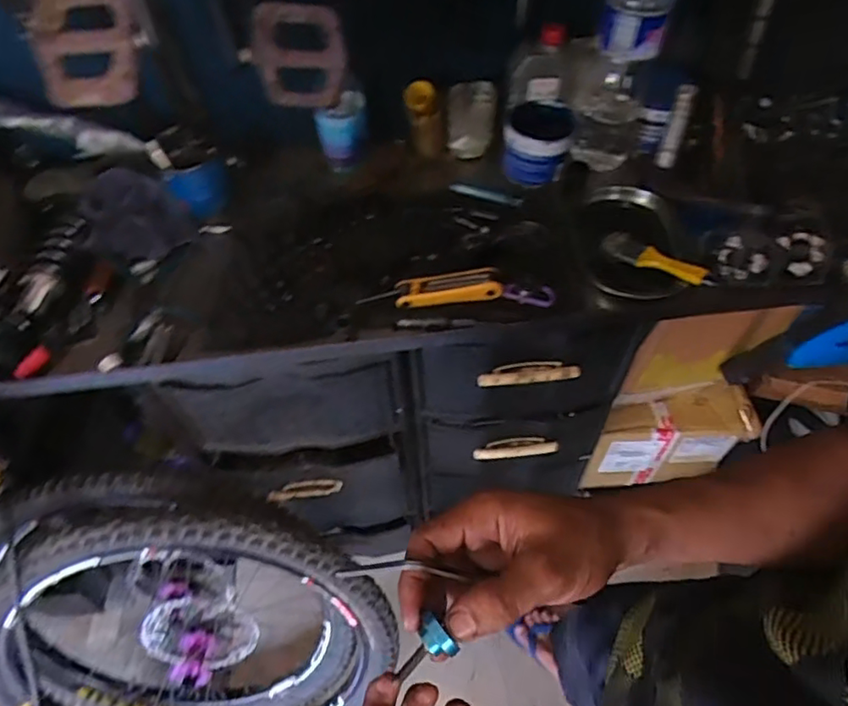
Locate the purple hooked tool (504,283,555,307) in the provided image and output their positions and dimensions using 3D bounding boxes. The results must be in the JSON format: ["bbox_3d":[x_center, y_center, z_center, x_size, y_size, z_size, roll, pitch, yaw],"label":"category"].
[{"bbox_3d":[0.135,-0.077,0.742,0.067,0.010,0.031,6,55,5],"label":"purple hooked tool"}]

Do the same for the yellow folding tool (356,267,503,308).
[{"bbox_3d":[0.011,-0.083,0.742,0.173,0.028,0.033,-5,55,-2],"label":"yellow folding tool"}]

